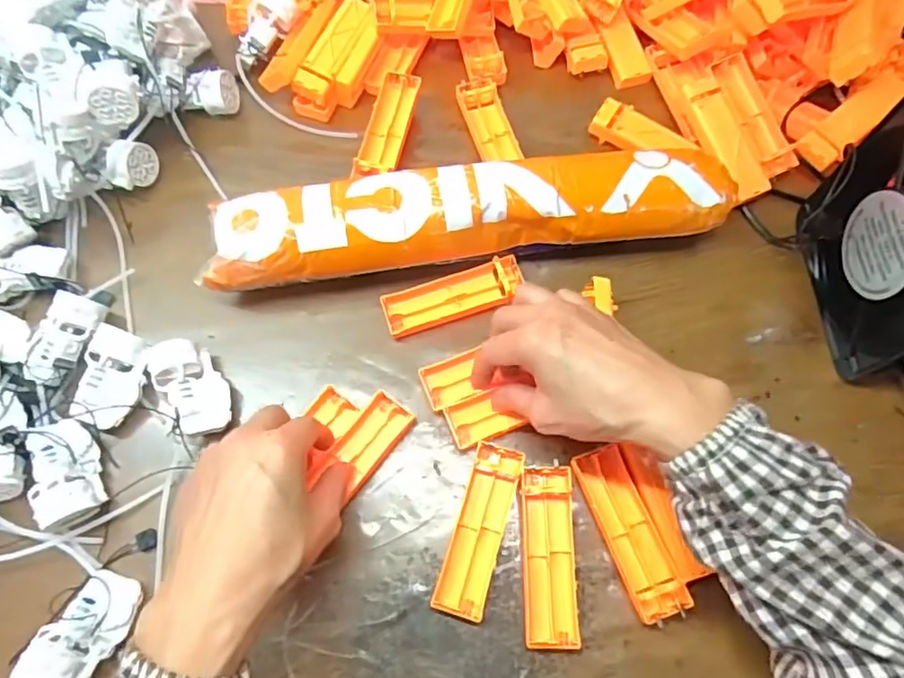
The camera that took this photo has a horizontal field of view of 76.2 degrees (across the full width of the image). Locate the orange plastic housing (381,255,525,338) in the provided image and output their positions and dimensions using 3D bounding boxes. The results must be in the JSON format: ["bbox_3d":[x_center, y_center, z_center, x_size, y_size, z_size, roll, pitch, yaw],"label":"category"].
[{"bbox_3d":[0.001,-0.035,0.445,0.108,0.015,0.038,-20,69,-3],"label":"orange plastic housing"}]

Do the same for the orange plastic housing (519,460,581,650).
[{"bbox_3d":[0.064,0.142,0.381,0.034,0.016,0.109,0,68,0],"label":"orange plastic housing"}]

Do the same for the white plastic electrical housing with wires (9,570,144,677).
[{"bbox_3d":[-0.225,0.181,0.356,0.039,0.036,0.065,27,71,11],"label":"white plastic electrical housing with wires"}]

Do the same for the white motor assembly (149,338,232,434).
[{"bbox_3d":[-0.185,0.035,0.413,0.037,0.033,0.068,-32,71,-12],"label":"white motor assembly"}]

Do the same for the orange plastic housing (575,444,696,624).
[{"bbox_3d":[0.118,0.127,0.386,0.034,0.019,0.108,-19,69,-7],"label":"orange plastic housing"}]

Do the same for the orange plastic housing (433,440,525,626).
[{"bbox_3d":[0.019,0.127,0.387,0.034,0.015,0.109,16,69,7],"label":"orange plastic housing"}]

